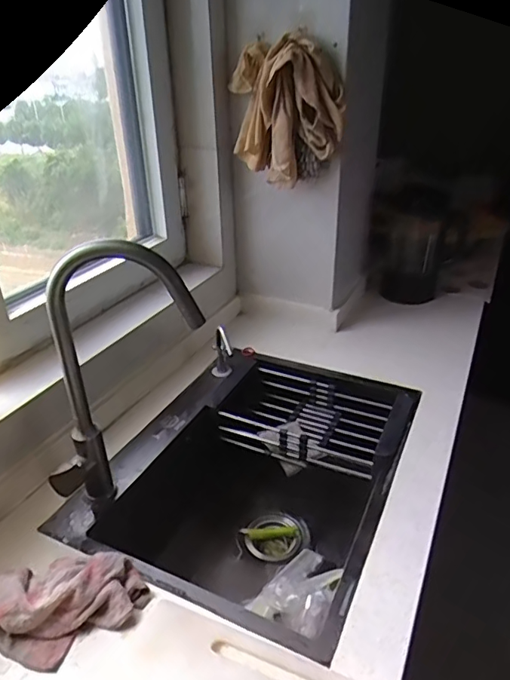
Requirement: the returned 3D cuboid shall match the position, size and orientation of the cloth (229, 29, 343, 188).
[{"bbox_3d":[0.064,-0.504,1.141,0.272,0.302,0.110,12,32,22],"label":"cloth"}]

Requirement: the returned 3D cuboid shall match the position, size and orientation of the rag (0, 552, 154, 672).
[{"bbox_3d":[-0.249,0.329,0.663,0.187,0.049,0.146,-22,36,-32],"label":"rag"}]

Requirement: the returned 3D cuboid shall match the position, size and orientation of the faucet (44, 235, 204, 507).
[{"bbox_3d":[-0.194,0.070,0.742,0.244,0.428,0.056,-9,30,-13],"label":"faucet"}]

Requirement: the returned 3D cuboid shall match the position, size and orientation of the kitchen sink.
[{"bbox_3d":[0.012,0.301,0.999,0.468,0.260,0.635,12,32,23],"label":"kitchen sink"}]

